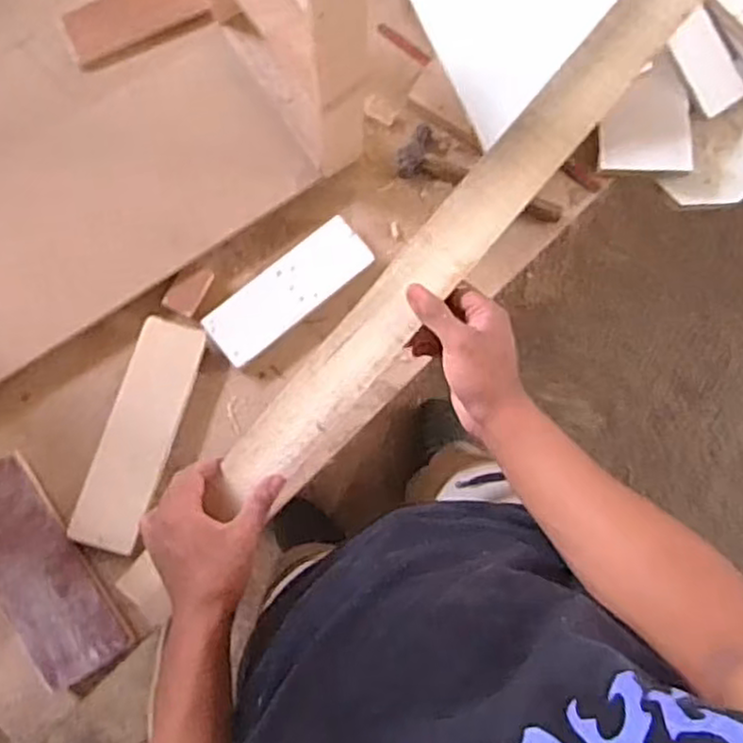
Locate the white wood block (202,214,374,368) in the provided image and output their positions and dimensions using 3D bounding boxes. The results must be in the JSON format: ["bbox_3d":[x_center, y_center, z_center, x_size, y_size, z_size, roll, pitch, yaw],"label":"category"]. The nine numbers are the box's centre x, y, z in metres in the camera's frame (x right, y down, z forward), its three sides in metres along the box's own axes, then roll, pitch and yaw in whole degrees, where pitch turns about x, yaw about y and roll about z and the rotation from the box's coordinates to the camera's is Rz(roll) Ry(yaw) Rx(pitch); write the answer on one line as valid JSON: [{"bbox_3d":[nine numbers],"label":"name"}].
[{"bbox_3d":[-0.086,-0.084,0.764,0.187,0.014,0.063,-39,87,-8],"label":"white wood block"}]

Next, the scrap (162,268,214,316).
[{"bbox_3d":[-0.191,-0.087,0.762,0.036,0.007,0.055,27,82,0],"label":"scrap"}]

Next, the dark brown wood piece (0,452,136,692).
[{"bbox_3d":[-0.325,0.192,0.713,0.085,0.017,0.222,-32,86,-7],"label":"dark brown wood piece"}]

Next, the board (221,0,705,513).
[{"bbox_3d":[0.095,-0.136,0.605,0.059,0.015,0.622,41,93,2],"label":"board"}]

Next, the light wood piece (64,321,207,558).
[{"bbox_3d":[-0.232,0.061,0.733,0.069,0.012,0.230,17,82,-2],"label":"light wood piece"}]

